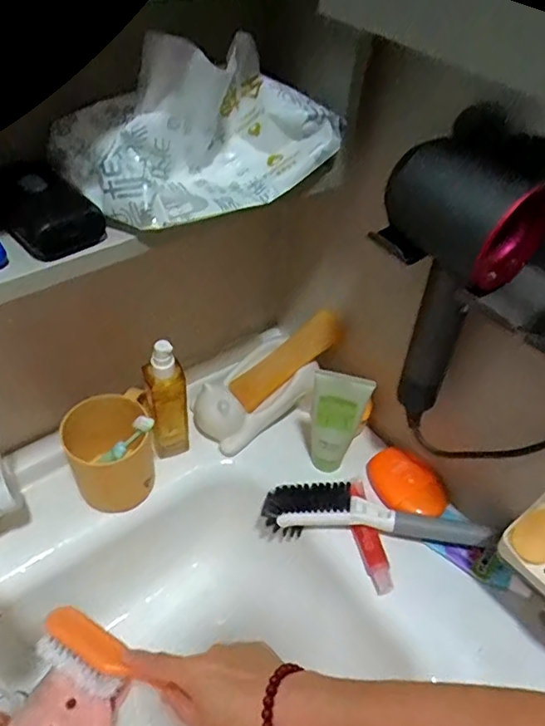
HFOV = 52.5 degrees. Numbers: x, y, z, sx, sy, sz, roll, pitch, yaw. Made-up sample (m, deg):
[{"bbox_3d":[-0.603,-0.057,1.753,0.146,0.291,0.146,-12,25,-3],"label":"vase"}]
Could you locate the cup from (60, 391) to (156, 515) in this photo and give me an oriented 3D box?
[{"bbox_3d":[-0.163,0.094,0.573,0.085,0.098,0.076,-27,55,-28],"label":"cup"}]

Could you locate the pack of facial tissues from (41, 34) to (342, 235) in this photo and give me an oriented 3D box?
[{"bbox_3d":[-0.050,-0.176,0.405,0.205,0.093,0.097,-27,54,-28],"label":"pack of facial tissues"}]

